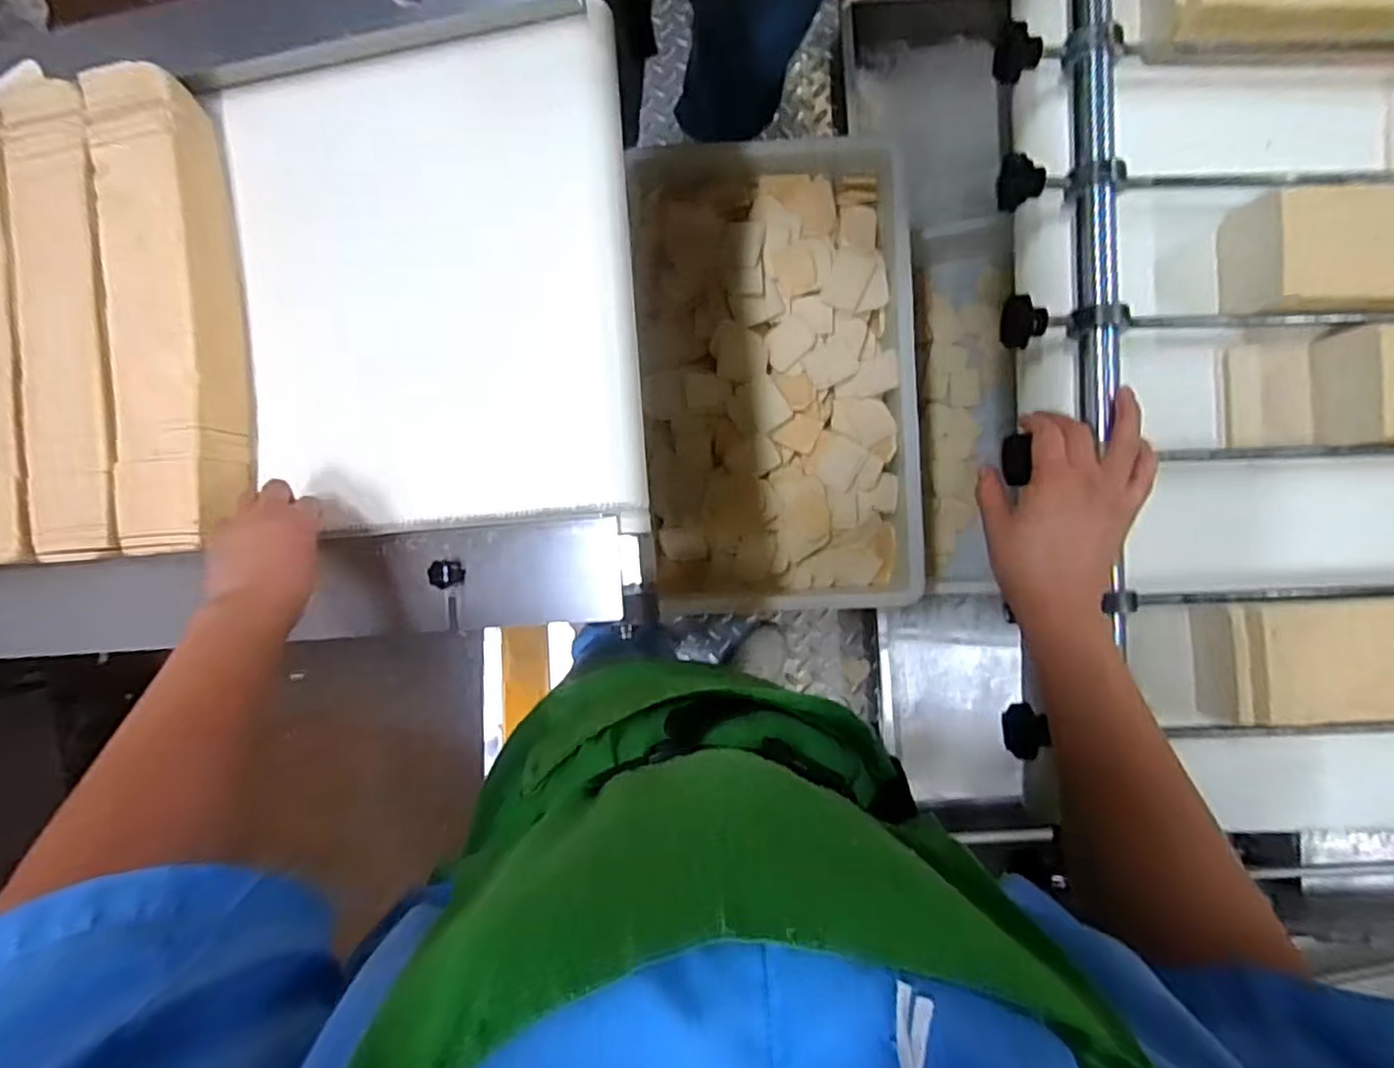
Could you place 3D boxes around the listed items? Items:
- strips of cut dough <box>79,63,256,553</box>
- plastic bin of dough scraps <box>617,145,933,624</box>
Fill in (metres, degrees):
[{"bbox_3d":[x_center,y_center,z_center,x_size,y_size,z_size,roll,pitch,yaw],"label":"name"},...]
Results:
[{"bbox_3d":[-0.430,-0.184,0.576,0.090,0.048,0.387,-6,88,0],"label":"strips of cut dough"},{"bbox_3d":[0.109,-0.237,1.045,0.394,0.181,0.653,-2,89,0],"label":"plastic bin of dough scraps"}]

